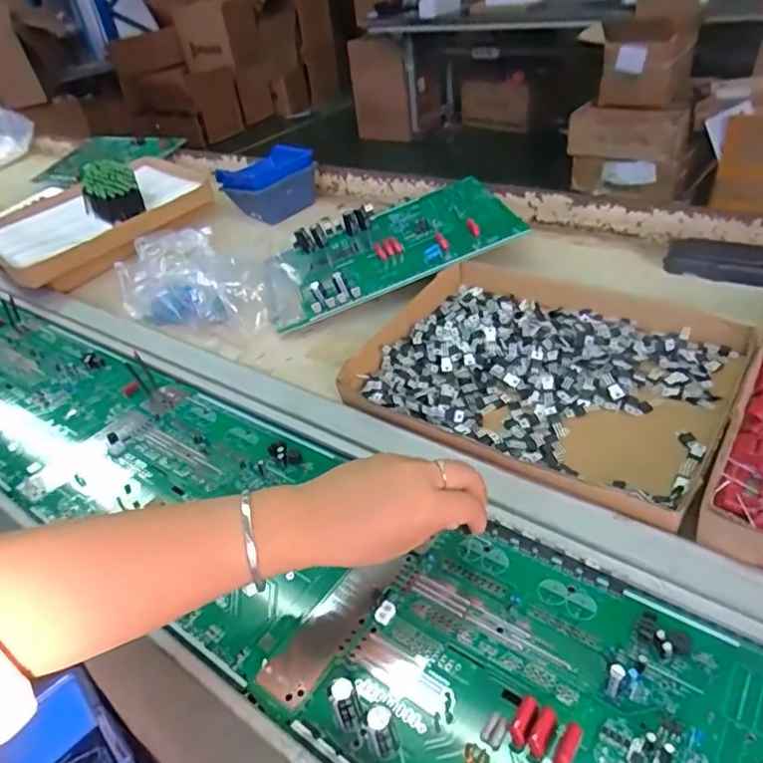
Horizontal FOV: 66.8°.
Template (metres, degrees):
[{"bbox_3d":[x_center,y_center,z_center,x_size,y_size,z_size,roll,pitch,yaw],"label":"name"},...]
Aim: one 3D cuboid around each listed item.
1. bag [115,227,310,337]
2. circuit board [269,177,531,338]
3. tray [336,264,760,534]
[{"bbox_3d":[-0.204,-0.138,0.738,0.232,0.079,0.159,13,41,26],"label":"bag"},{"bbox_3d":[0.007,-0.174,0.718,0.305,0.048,0.198,-20,40,3],"label":"circuit board"},{"bbox_3d":[0.144,-0.017,0.533,0.306,0.033,0.260,18,43,30],"label":"tray"}]

